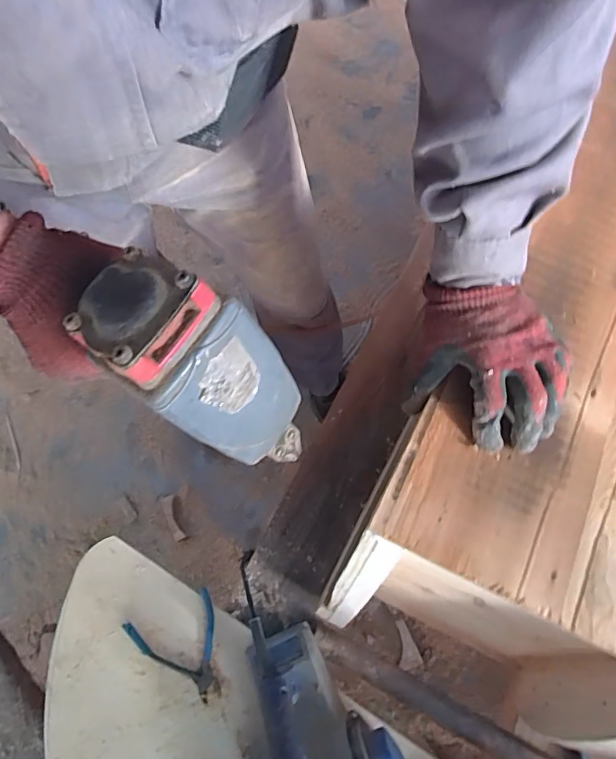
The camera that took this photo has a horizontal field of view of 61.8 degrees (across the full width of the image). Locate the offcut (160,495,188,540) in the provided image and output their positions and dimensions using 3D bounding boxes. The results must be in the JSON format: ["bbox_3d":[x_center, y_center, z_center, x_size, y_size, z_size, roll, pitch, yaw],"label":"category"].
[{"bbox_3d":[-0.318,0.326,1.210,0.031,0.009,0.109,-24,75,-5],"label":"offcut"}]

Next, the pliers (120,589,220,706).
[{"bbox_3d":[-0.150,0.329,0.616,0.104,0.010,0.117,-24,77,-7],"label":"pliers"}]

